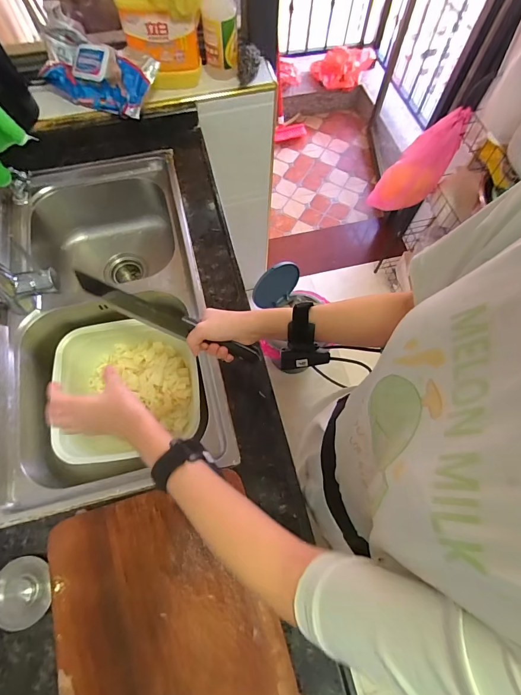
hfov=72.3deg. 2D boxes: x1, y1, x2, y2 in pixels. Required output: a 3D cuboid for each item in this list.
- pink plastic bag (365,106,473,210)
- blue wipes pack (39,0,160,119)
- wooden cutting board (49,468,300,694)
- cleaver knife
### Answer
[{"bbox_3d":[0.502,-0.561,1.119,0.123,0.349,0.096,-6,65,-33],"label":"pink plastic bag"},{"bbox_3d":[-0.347,-0.587,0.751,0.251,0.123,0.100,23,69,8],"label":"blue wipes pack"},{"bbox_3d":[-0.112,0.382,0.454,0.265,0.037,0.376,-17,69,-8],"label":"wooden cutting board"},{"bbox_3d":[-0.138,-0.039,0.552,0.290,0.086,0.027,23,69,3],"label":"cleaver knife"}]

